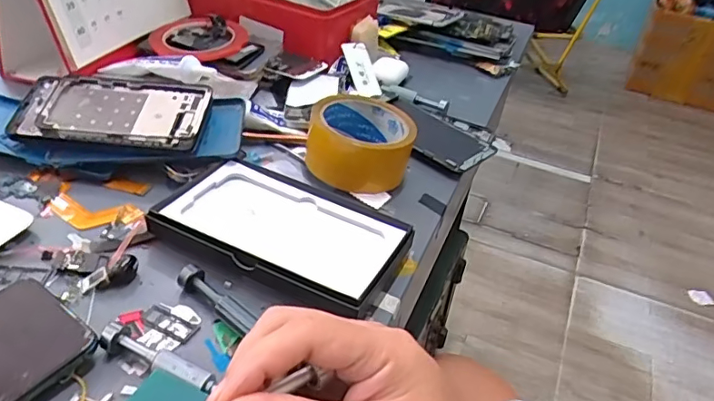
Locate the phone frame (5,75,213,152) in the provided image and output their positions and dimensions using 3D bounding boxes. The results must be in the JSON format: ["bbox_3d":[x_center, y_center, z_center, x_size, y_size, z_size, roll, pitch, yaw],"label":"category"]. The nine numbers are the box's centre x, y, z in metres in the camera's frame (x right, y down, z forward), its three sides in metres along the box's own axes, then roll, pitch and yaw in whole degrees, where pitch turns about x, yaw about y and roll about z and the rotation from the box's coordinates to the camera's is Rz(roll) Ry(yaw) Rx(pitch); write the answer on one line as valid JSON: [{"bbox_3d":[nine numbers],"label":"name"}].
[{"bbox_3d":[-0.216,-0.081,0.473,0.164,0.009,0.079,4,53,2],"label":"phone frame"}]

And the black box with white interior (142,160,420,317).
[{"bbox_3d":[-0.062,0.022,0.405,0.184,0.028,0.103,19,38,16],"label":"black box with white interior"}]

